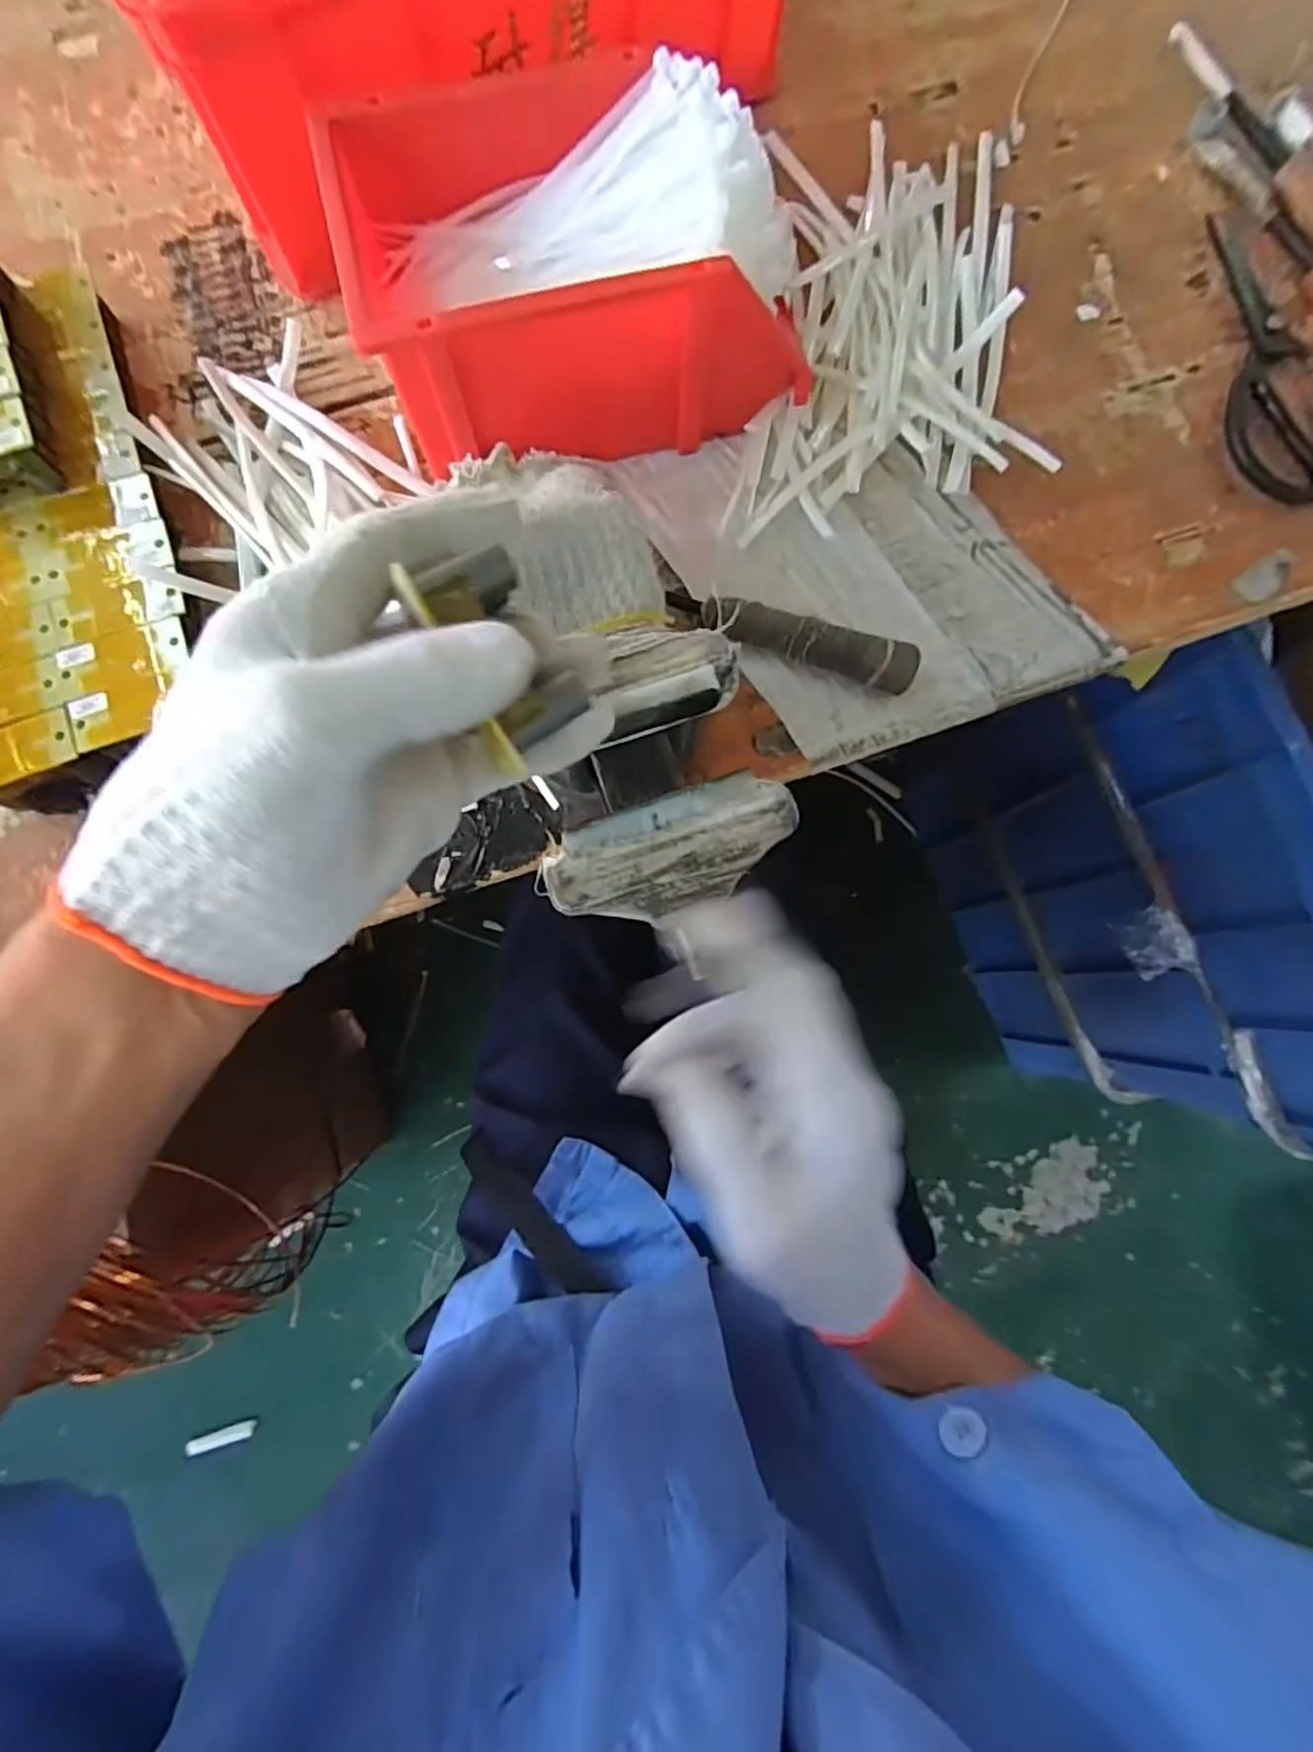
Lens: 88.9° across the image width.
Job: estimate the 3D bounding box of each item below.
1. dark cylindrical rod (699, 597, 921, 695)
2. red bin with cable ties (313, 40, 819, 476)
[{"bbox_3d":[0.091,-0.140,0.405,0.128,0.029,0.023,20,79,3],"label":"dark cylindrical rod"},{"bbox_3d":[-0.048,-0.342,0.396,0.232,0.118,0.161,-16,80,-4],"label":"red bin with cable ties"}]

